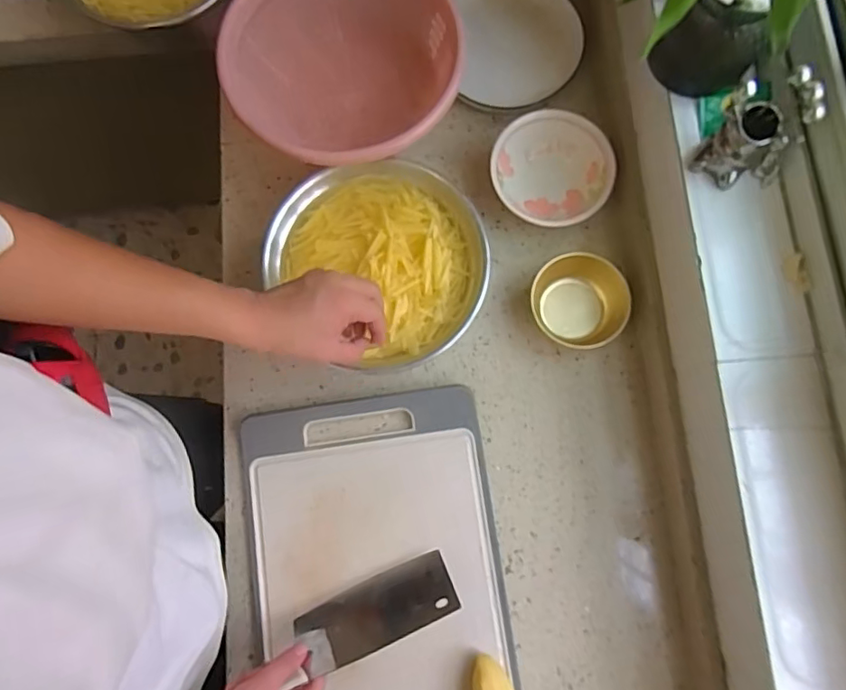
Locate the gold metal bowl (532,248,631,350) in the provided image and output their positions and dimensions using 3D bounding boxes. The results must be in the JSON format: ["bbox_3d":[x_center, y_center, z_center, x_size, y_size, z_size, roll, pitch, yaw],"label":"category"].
[{"bbox_3d":[0.194,-0.055,0.681,0.103,0.045,0.112,0,79,1],"label":"gold metal bowl"}]

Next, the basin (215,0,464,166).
[{"bbox_3d":[-0.088,-0.350,0.718,0.282,0.125,0.265,0,79,1],"label":"basin"}]

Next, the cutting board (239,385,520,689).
[{"bbox_3d":[-0.051,0.274,0.633,0.282,0.020,0.419,-9,79,-1],"label":"cutting board"}]

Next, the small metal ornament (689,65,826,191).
[{"bbox_3d":[0.315,-0.196,0.525,0.071,0.109,0.056,-12,80,0],"label":"small metal ornament"}]

